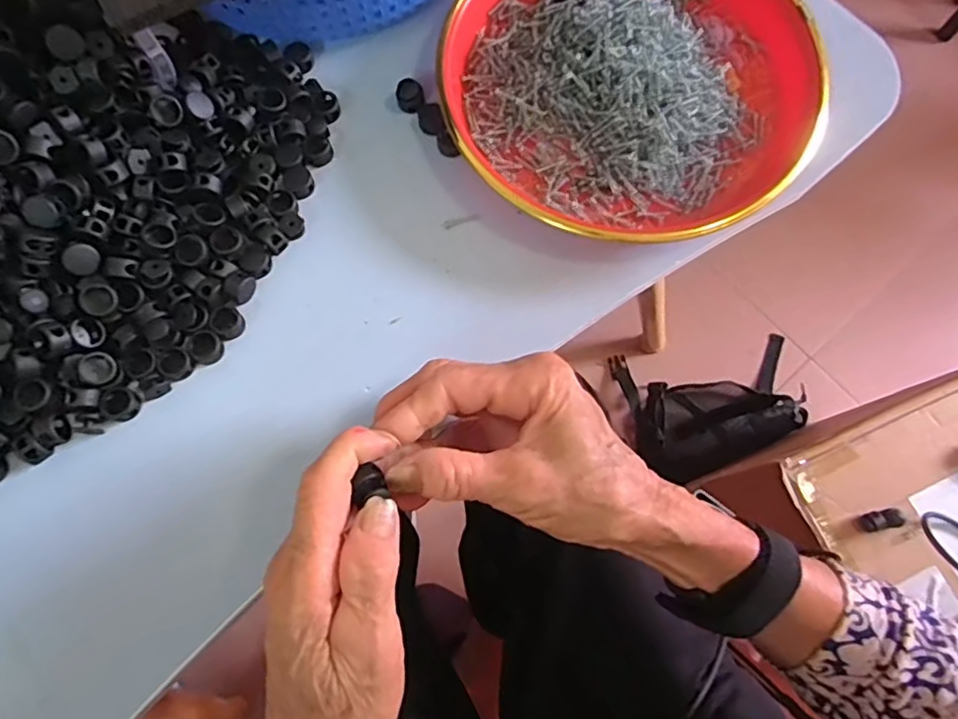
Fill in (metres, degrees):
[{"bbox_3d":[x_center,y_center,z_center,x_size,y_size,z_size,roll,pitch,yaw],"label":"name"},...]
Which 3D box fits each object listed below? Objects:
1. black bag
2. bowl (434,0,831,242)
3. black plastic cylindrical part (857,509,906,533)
[{"bbox_3d":[0.392,0.068,0.979,0.303,0.127,0.219,-7,74,-3],"label":"black bag"},{"bbox_3d":[0.086,-0.175,0.363,0.211,0.031,0.207,0,74,-1],"label":"bowl"},{"bbox_3d":[0.359,0.144,0.548,0.042,0.014,0.018,-10,74,-4],"label":"black plastic cylindrical part"}]

